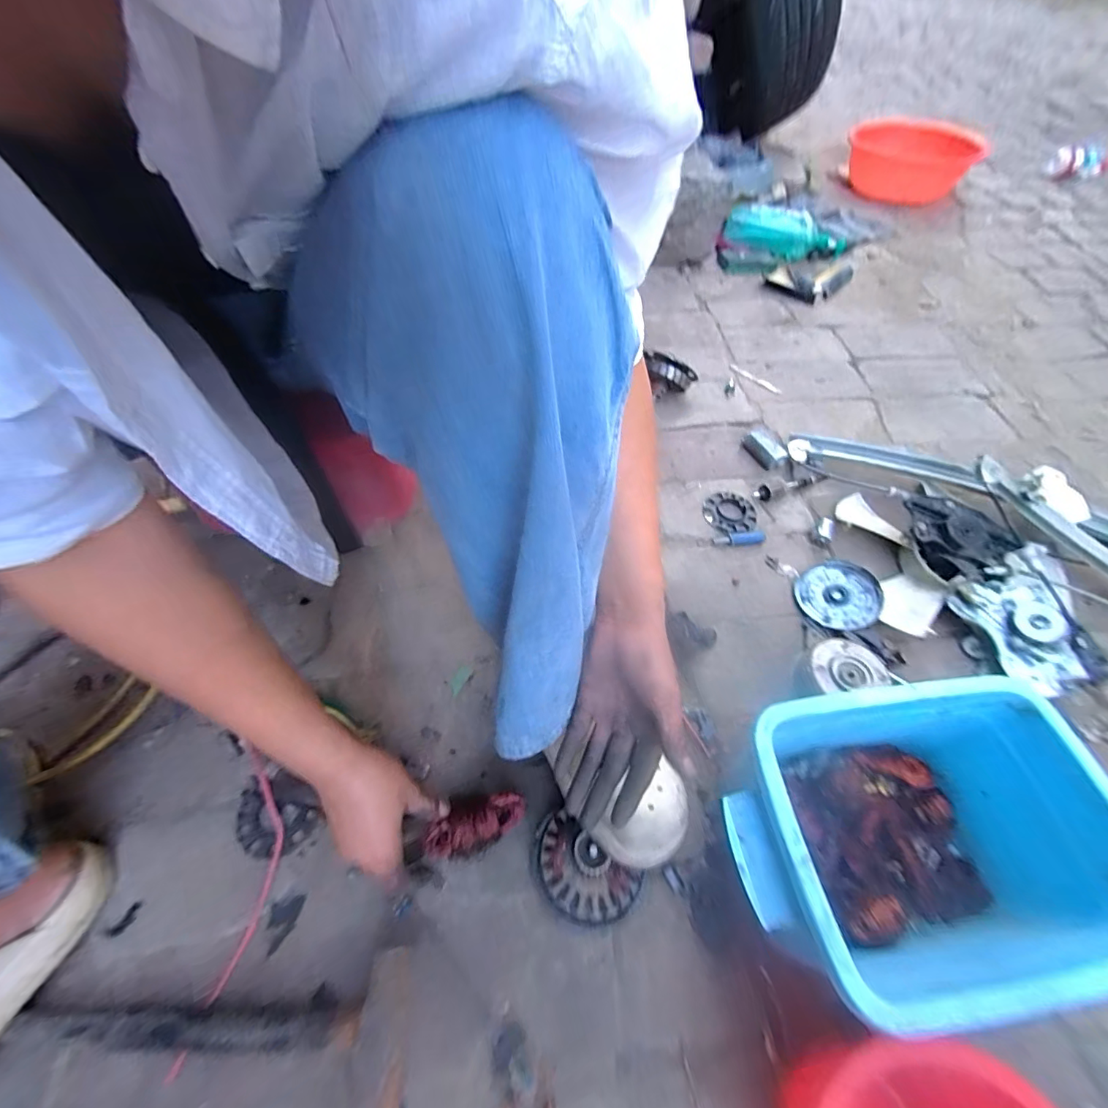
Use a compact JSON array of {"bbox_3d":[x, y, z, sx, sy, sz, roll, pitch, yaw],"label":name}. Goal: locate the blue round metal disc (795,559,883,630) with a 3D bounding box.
[{"bbox_3d":[0.371,0.054,0.633,0.098,0.009,0.099,-10,55,15],"label":"blue round metal disc"}]

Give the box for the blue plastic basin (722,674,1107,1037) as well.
[{"bbox_3d":[0.275,0.237,0.407,0.281,0.166,0.196,-7,56,-6],"label":"blue plastic basin"}]

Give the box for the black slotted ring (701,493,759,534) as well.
[{"bbox_3d":[0.260,-0.062,0.717,0.075,0.006,0.076,1,55,-1],"label":"black slotted ring"}]

